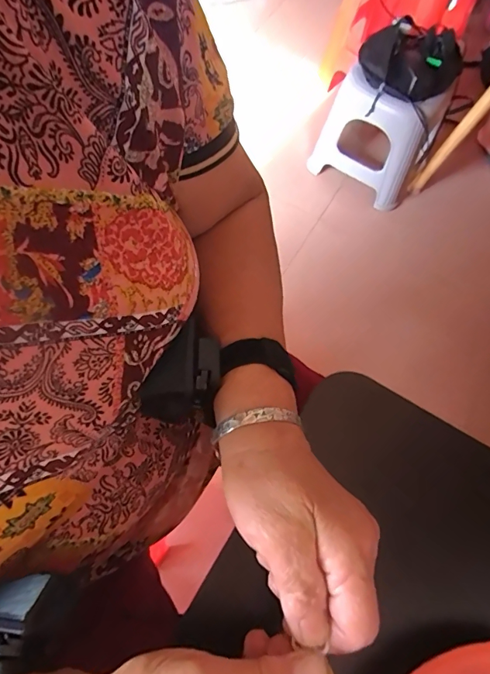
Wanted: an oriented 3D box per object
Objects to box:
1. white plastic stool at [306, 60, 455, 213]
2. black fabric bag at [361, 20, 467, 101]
[{"bbox_3d":[0.389,-0.593,1.253,0.230,0.292,0.293,-41,74,-18],"label":"white plastic stool"},{"bbox_3d":[0.415,-0.705,1.095,0.225,0.079,0.228,-35,73,-17],"label":"black fabric bag"}]

